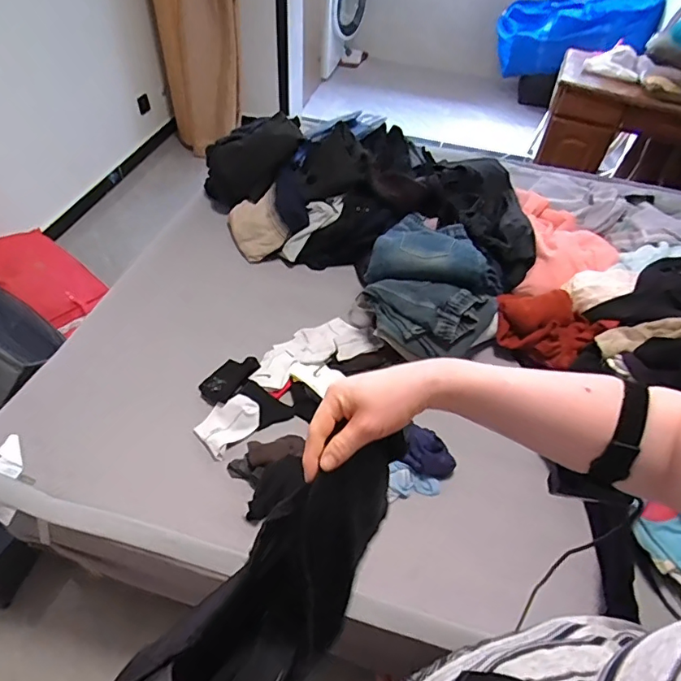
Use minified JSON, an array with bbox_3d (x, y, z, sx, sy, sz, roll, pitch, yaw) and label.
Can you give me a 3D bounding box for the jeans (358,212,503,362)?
[{"bbox_3d":[0.246,-0.169,1.300,0.336,0.189,0.447,24,52,20],"label":"jeans"}]

